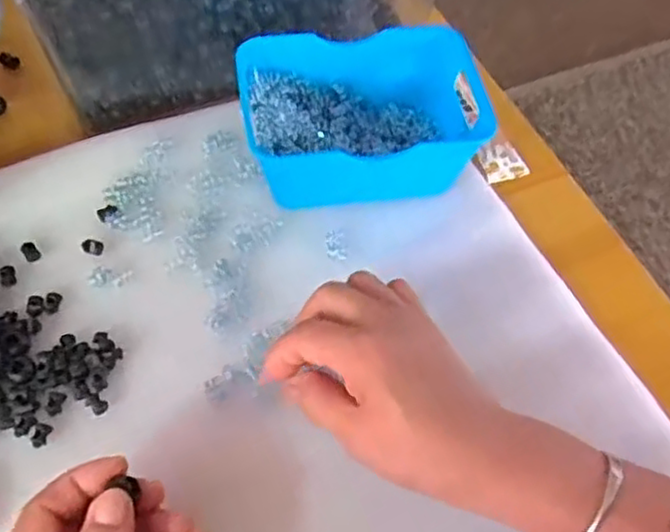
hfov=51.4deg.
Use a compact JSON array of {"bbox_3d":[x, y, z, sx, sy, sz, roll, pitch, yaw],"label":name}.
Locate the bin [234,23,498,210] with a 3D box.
[{"bbox_3d":[0.019,-0.095,0.456,0.154,0.057,0.109,-6,57,-7],"label":"bin"}]

